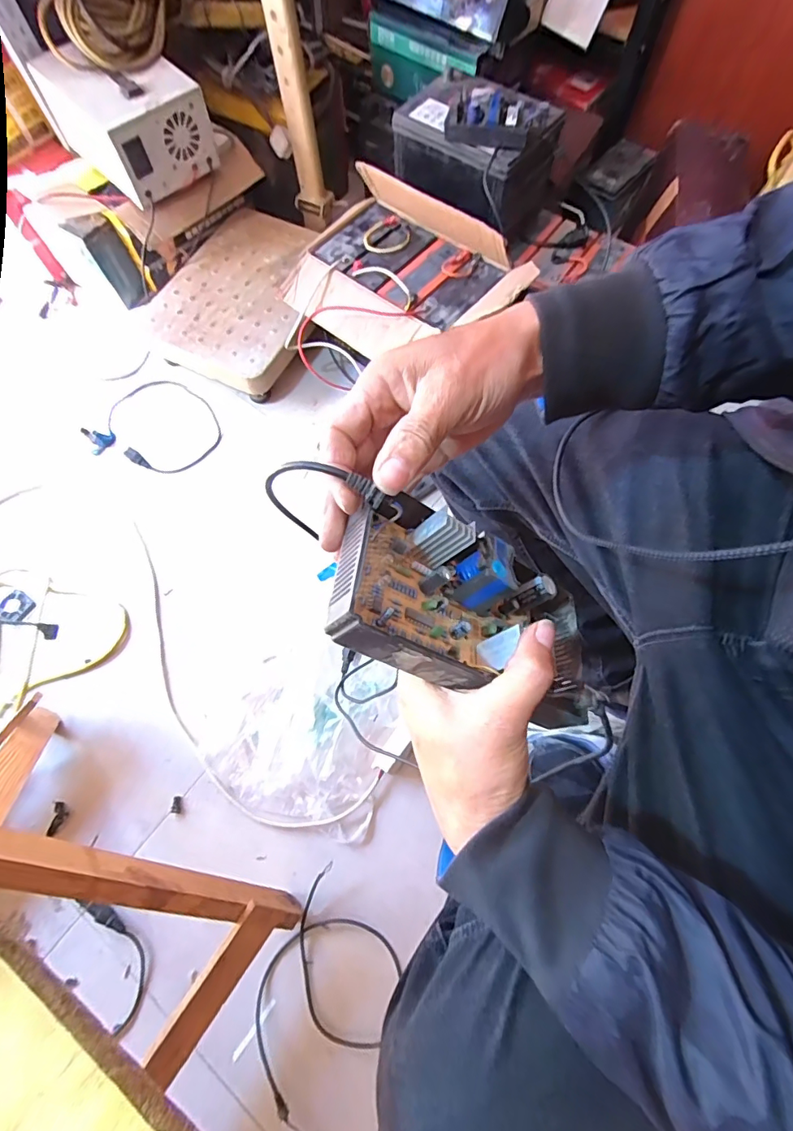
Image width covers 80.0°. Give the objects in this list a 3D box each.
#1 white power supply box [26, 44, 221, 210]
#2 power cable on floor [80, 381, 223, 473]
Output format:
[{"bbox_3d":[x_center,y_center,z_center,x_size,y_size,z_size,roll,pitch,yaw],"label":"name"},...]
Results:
[{"bbox_3d":[-0.497,-0.842,0.885,0.202,0.147,0.237,-42,74,-13],"label":"white power supply box"},{"bbox_3d":[-0.484,-0.288,0.962,0.256,0.028,0.189,16,71,7],"label":"power cable on floor"}]

